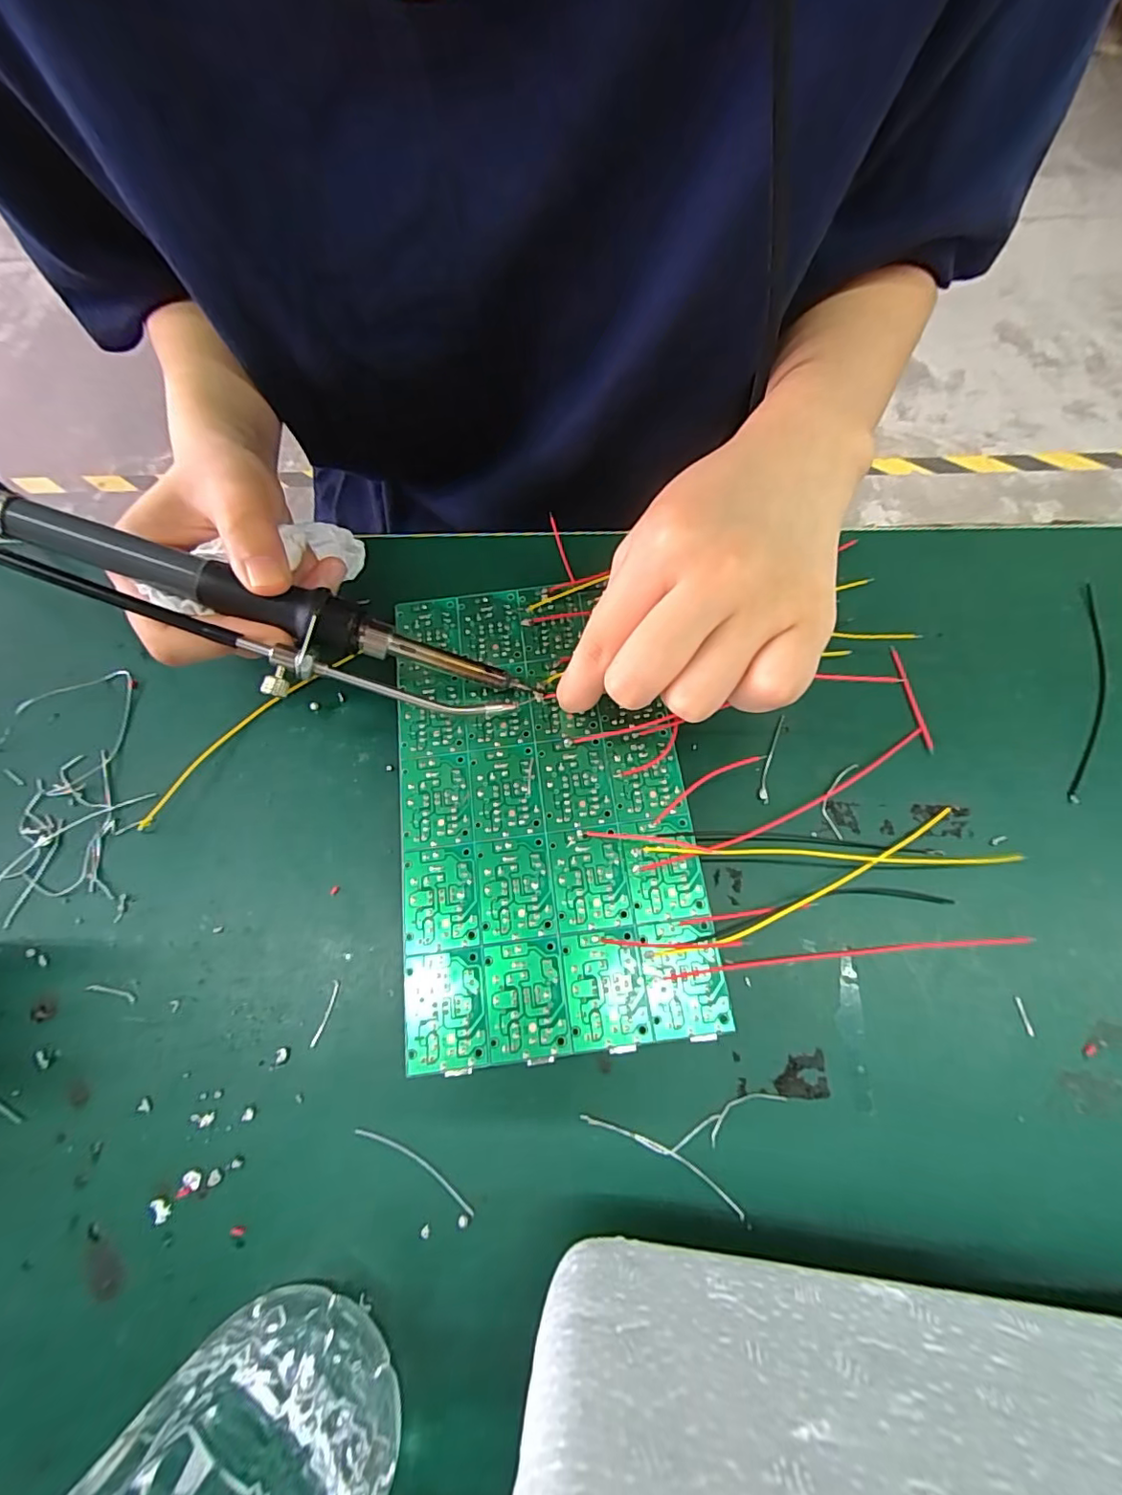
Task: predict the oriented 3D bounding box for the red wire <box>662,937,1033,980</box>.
[{"bbox_3d":[0.096,0.069,0.188,0.125,0.014,0.004,-6,69,0],"label":"red wire"}]

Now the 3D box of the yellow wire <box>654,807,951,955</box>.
[{"bbox_3d":[0.087,0.048,0.195,0.124,0.018,0.009,-23,70,-6],"label":"yellow wire"}]

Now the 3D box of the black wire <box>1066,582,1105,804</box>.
[{"bbox_3d":[0.213,-0.024,0.226,0.011,0.004,0.105,20,71,10],"label":"black wire"}]

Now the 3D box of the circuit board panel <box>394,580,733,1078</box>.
[{"bbox_3d":[-0.008,0.015,0.206,0.101,0.004,0.171,-7,69,0],"label":"circuit board panel"}]

